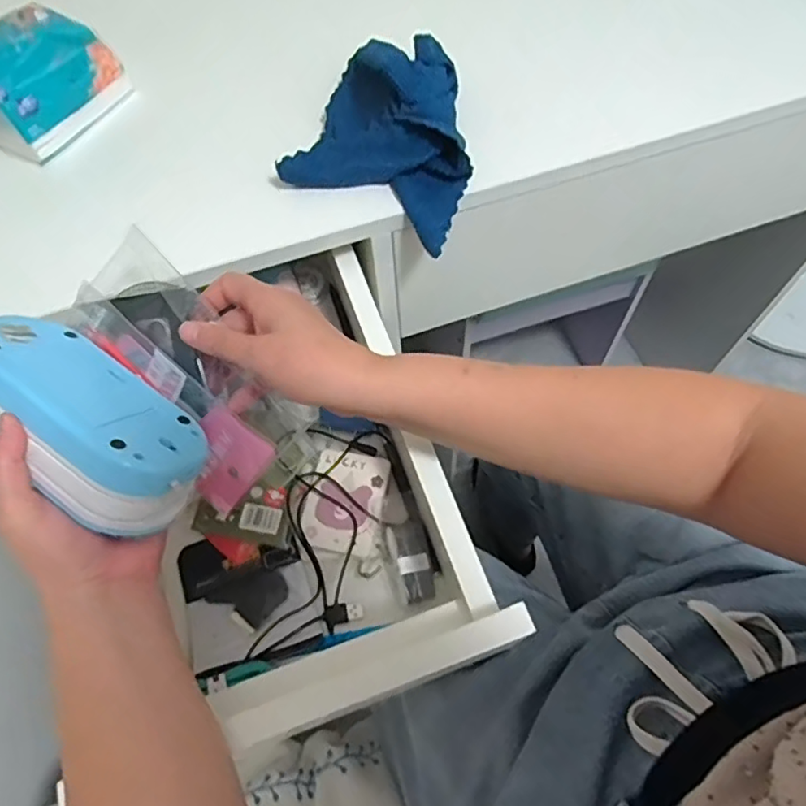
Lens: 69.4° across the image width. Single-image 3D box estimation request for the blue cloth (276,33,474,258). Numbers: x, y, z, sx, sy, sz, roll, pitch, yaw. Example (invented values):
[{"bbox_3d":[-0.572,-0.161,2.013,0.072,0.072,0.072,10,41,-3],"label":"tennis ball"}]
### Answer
[{"bbox_3d":[-0.005,-0.230,0.483,0.145,0.081,0.151,22,58,10],"label":"blue cloth"}]

